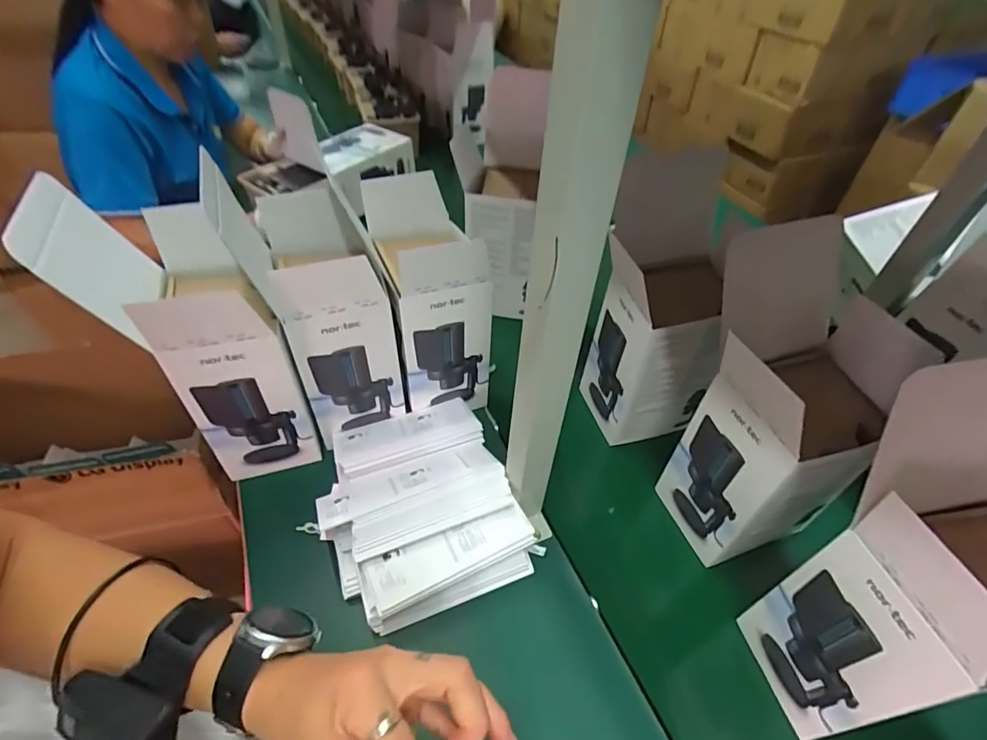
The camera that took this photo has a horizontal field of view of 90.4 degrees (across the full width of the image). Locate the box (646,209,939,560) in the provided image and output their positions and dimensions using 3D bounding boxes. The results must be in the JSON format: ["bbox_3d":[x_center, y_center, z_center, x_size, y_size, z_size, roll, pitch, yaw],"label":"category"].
[{"bbox_3d":[0.307,0.047,0.530,0.177,0.338,0.167,-10,50,-15],"label":"box"}]

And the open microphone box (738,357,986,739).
[{"bbox_3d":[0.355,0.170,0.412,0.160,0.338,0.165,-5,49,-10],"label":"open microphone box"}]

